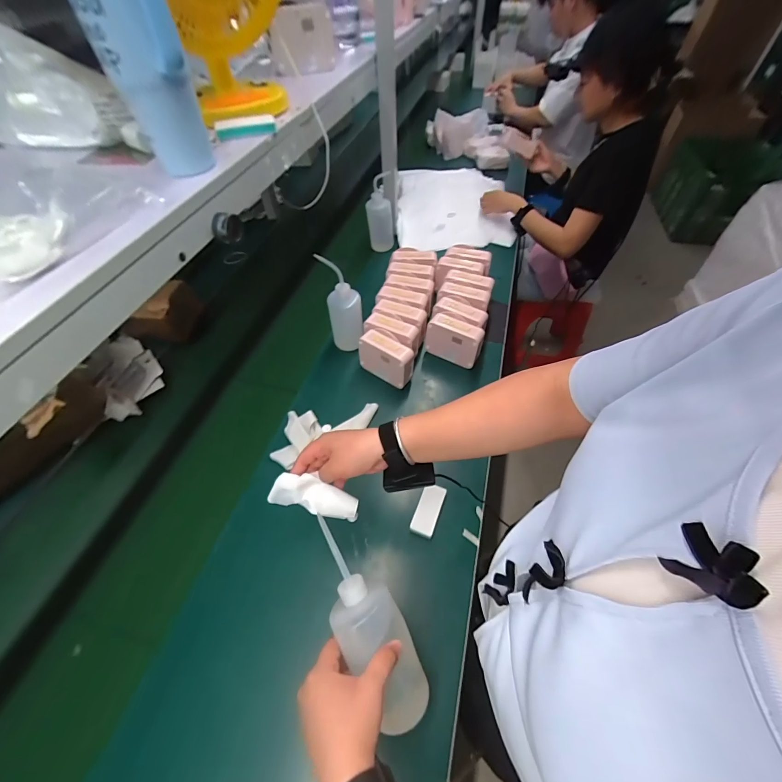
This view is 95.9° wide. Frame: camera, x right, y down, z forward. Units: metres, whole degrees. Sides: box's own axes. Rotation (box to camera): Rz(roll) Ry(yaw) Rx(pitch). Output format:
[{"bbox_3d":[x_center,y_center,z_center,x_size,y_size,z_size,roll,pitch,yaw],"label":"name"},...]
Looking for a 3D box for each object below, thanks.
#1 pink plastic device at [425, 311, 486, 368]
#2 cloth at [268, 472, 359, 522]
[{"bbox_3d":[0.154,-0.118,0.849,0.128,0.108,0.064,27,59,20],"label":"pink plastic device"},{"bbox_3d":[-0.103,0.146,0.485,0.120,0.042,0.036,18,55,-4],"label":"cloth"}]

